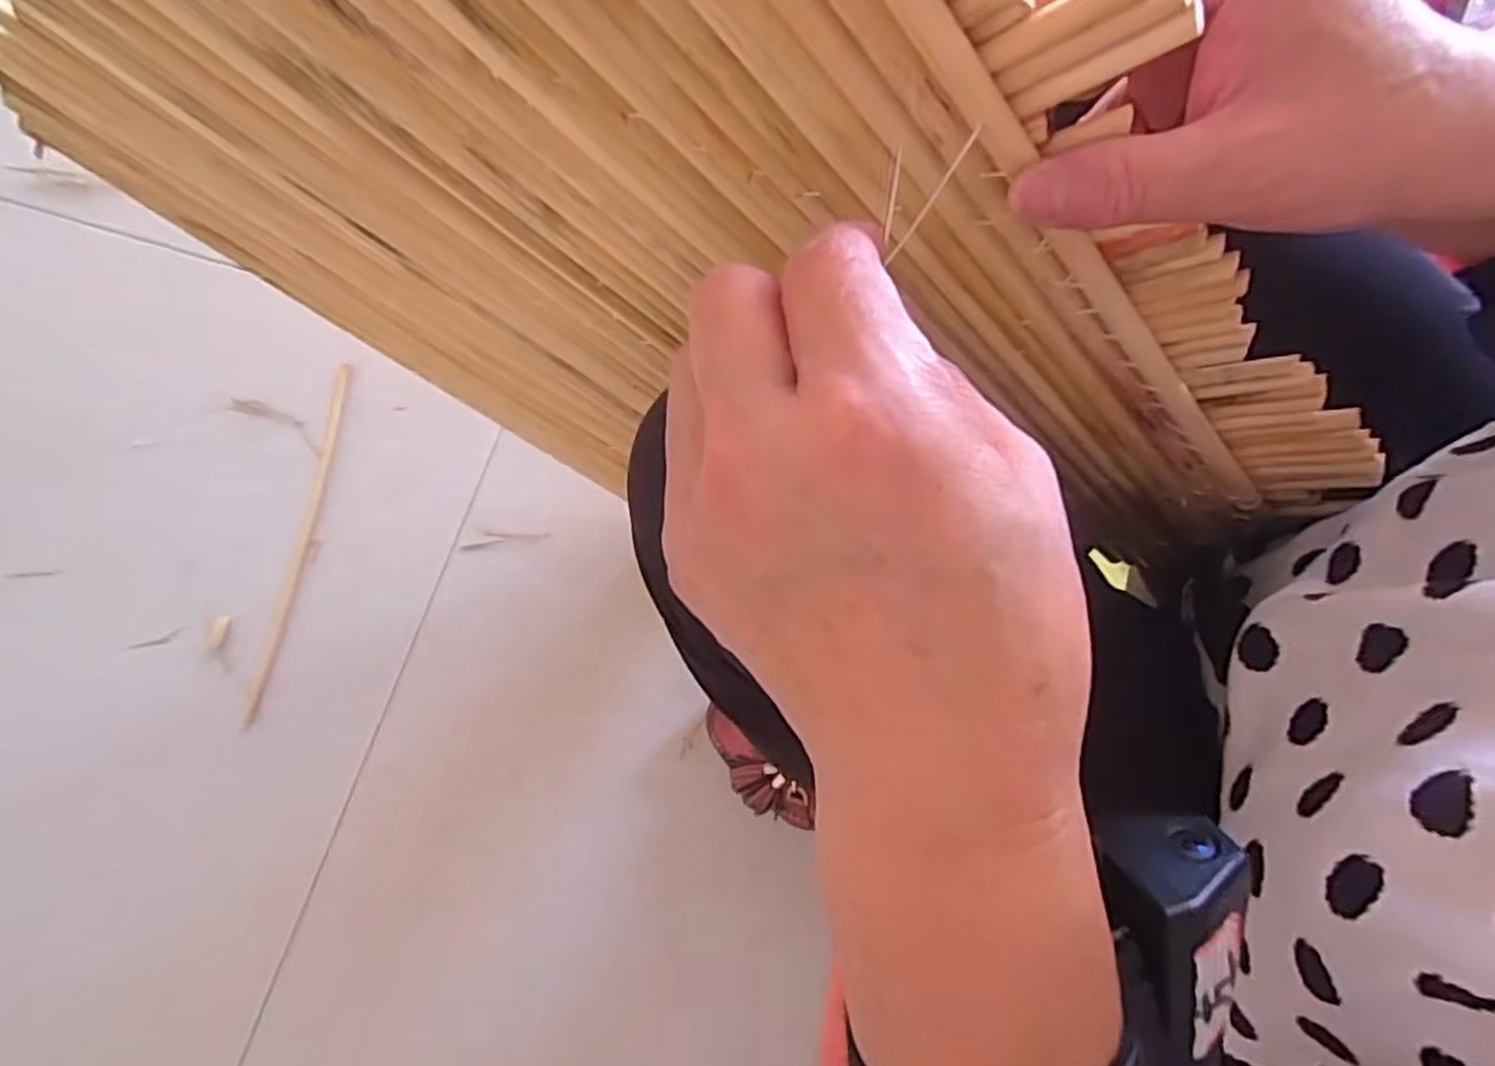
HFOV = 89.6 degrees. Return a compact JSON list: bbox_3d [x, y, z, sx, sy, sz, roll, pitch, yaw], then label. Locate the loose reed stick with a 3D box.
[{"bbox_3d":[-0.396,0.001,0.671,0.019,0.007,0.325,7,74,-1],"label":"loose reed stick"}]

